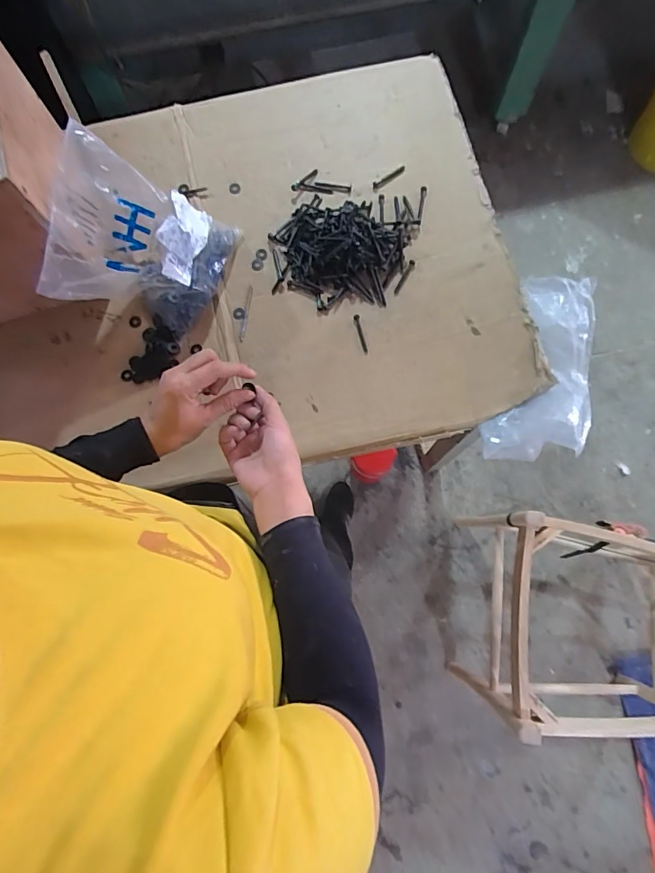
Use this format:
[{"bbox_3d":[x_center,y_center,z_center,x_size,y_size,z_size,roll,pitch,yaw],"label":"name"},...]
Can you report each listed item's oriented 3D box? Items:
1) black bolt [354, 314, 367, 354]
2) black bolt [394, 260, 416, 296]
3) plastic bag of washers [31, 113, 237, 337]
[{"bbox_3d":[0.051,-0.157,0.689,0.009,0.009,0.063,-13,79,-3],"label":"black bolt"},{"bbox_3d":[0.123,-0.252,0.714,0.011,0.006,0.068,26,80,5],"label":"black bolt"},{"bbox_3d":[-0.262,-0.265,0.644,0.184,0.166,0.212,14,78,5],"label":"plastic bag of washers"}]

